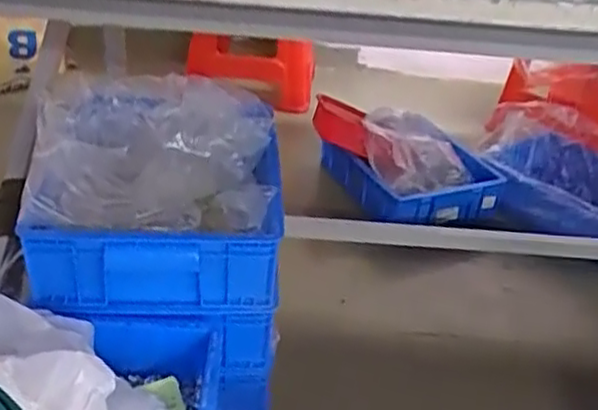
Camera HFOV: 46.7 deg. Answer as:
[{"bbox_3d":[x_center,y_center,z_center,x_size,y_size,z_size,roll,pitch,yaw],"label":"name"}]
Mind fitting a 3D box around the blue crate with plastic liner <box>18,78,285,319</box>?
[{"bbox_3d":[-0.187,-0.030,0.940,0.295,0.155,0.360,-1,32,-9],"label":"blue crate with plastic liner"}]

